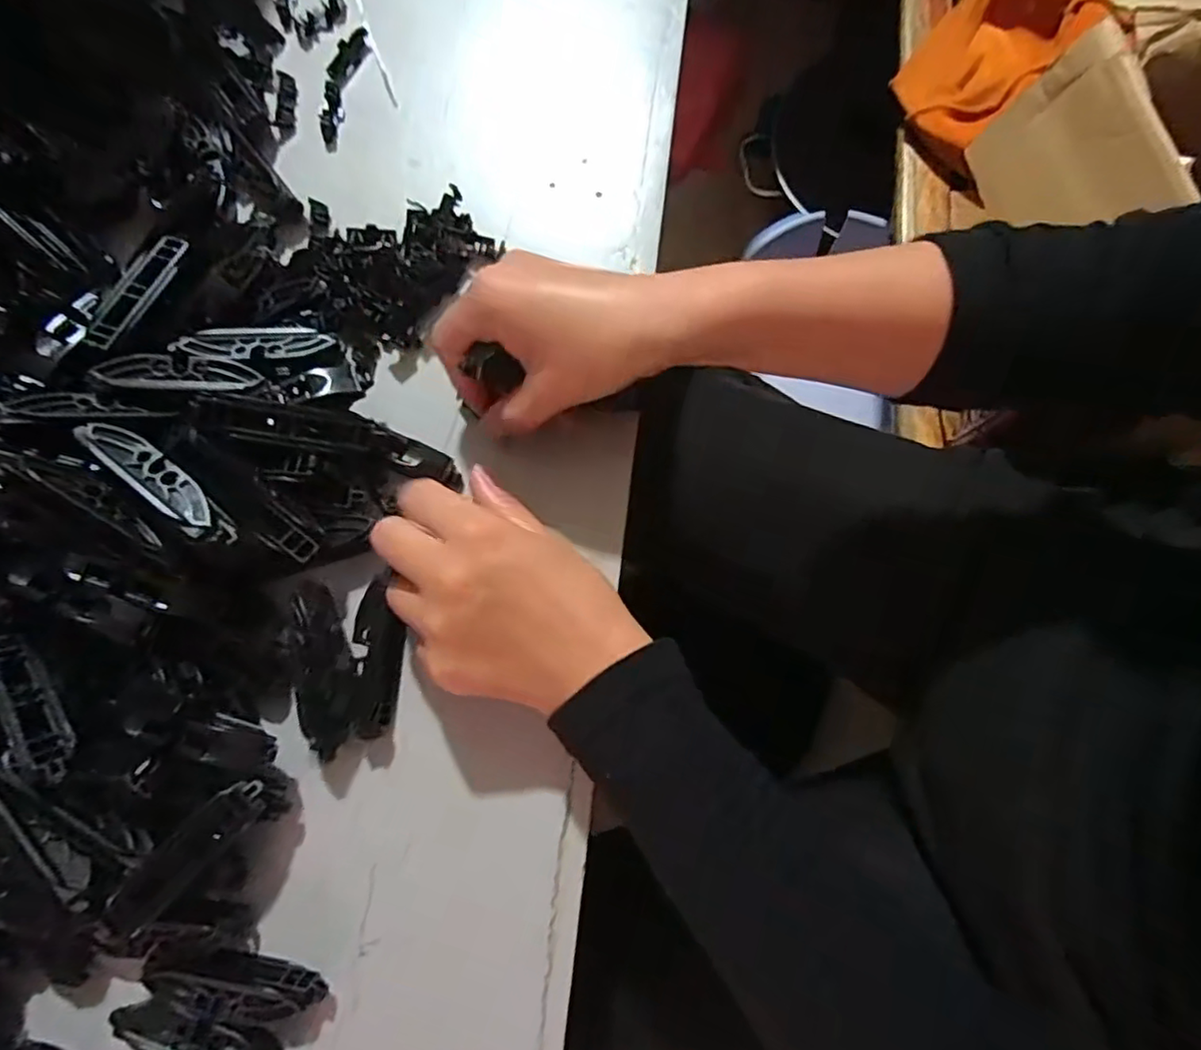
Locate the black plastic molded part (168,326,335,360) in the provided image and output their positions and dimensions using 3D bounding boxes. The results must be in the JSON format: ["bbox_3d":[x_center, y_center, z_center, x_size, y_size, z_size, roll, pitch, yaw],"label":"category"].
[{"bbox_3d":[-0.177,-0.093,0.323,0.073,0.008,0.020,-4,79,-13],"label":"black plastic molded part"}]

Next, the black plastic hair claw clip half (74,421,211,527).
[{"bbox_3d":[-0.189,-0.022,0.265,0.071,0.009,0.016,37,84,9],"label":"black plastic hair claw clip half"}]

